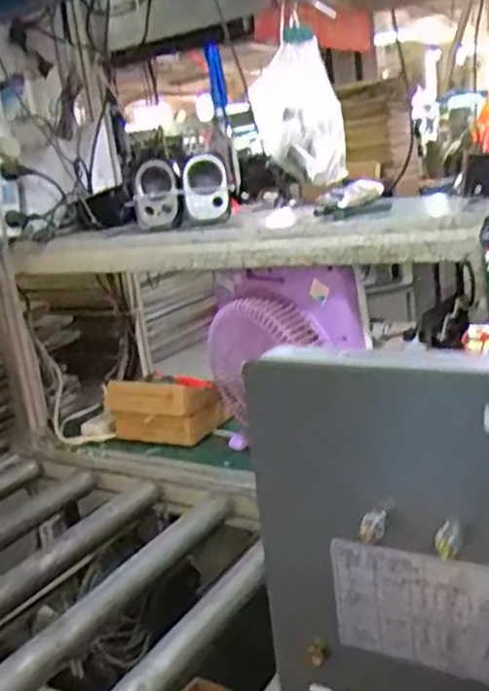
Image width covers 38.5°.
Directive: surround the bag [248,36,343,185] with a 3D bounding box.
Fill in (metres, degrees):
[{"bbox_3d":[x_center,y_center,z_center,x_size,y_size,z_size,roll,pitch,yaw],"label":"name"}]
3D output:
[{"bbox_3d":[0.091,-0.406,1.238,0.165,0.232,0.132,-6,14,5],"label":"bag"}]

